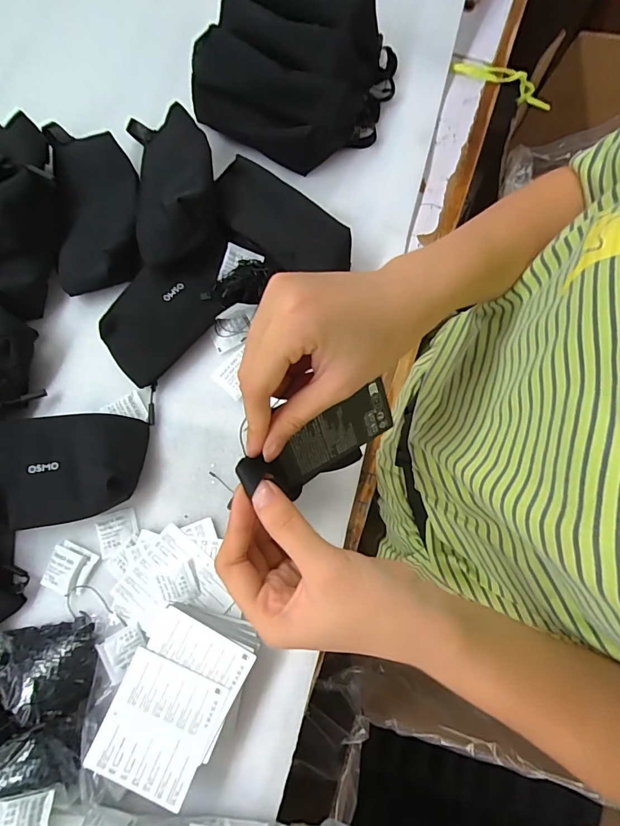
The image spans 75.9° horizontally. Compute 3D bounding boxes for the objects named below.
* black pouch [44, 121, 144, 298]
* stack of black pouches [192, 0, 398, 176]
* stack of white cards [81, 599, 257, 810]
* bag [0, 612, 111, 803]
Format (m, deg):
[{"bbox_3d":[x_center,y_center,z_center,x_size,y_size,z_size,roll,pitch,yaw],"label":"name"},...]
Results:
[{"bbox_3d":[-0.243,-0.236,0.447,0.097,0.029,0.193,-8,80,-2],"label":"black pouch"},{"bbox_3d":[-0.012,-0.397,0.460,0.203,0.086,0.188,26,81,4],"label":"stack of black pouches"},{"bbox_3d":[-0.119,0.253,0.364,0.095,0.035,0.151,26,80,4],"label":"stack of white cards"},{"bbox_3d":[-0.271,0.262,0.353,0.164,0.056,0.127,3,80,0],"label":"bag"}]

